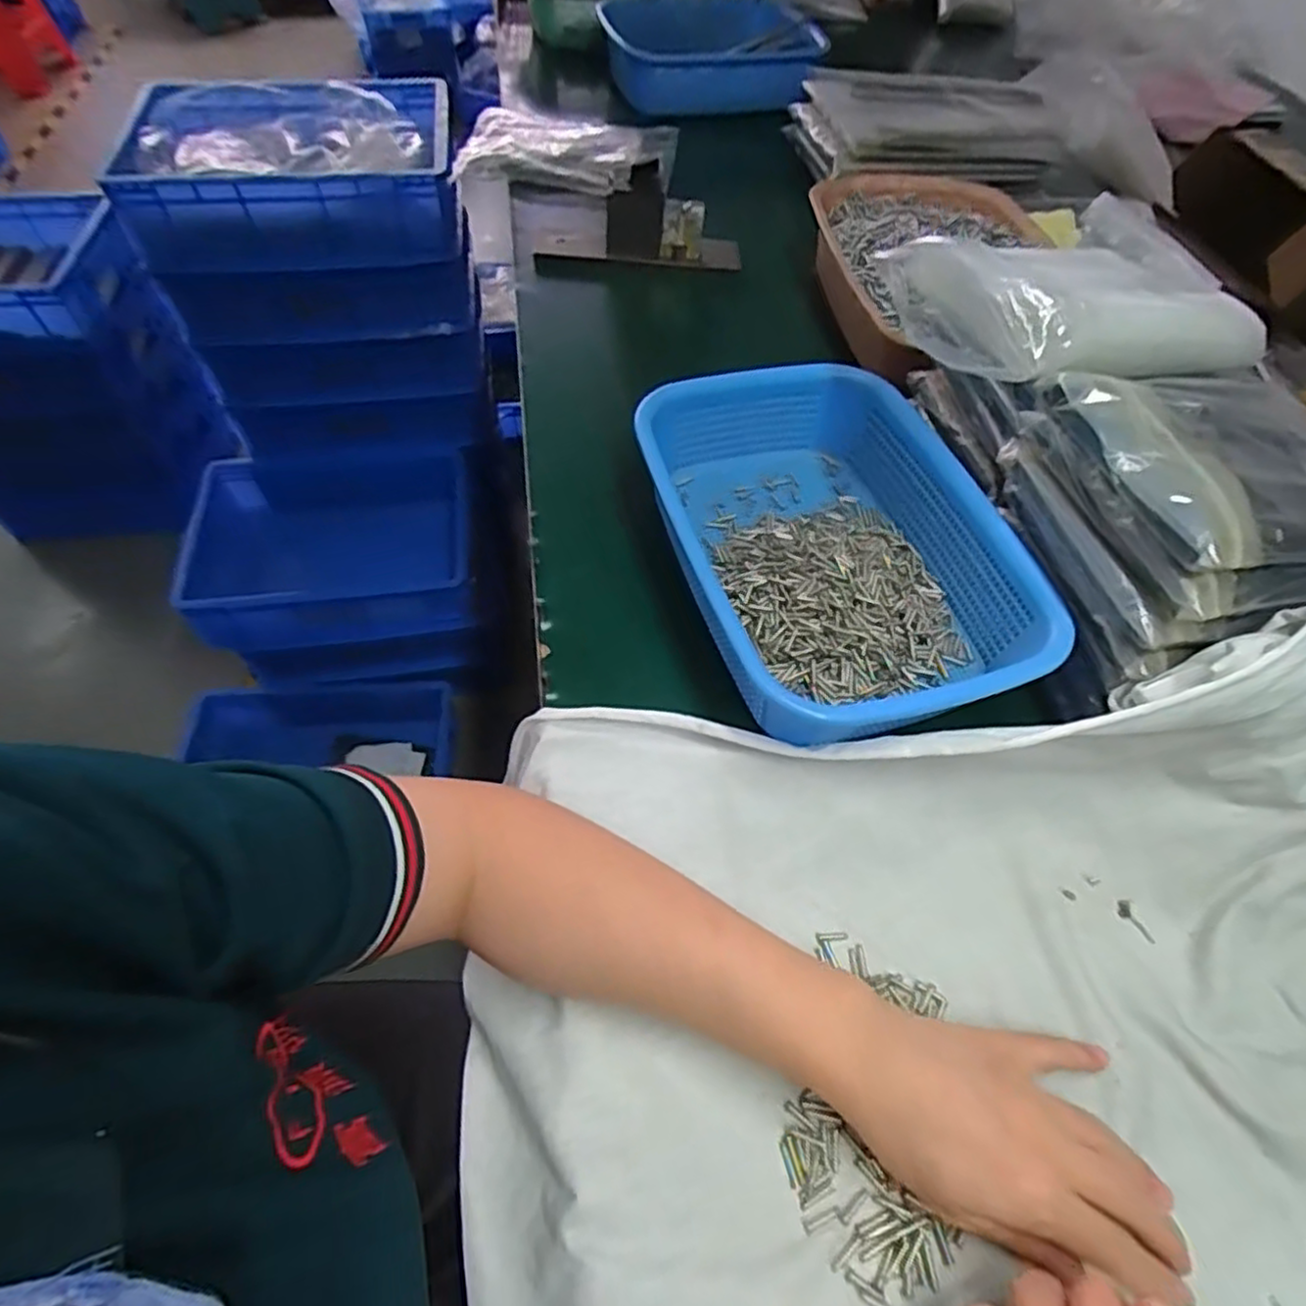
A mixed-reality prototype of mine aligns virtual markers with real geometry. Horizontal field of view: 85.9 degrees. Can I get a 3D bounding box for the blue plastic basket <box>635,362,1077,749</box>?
[{"bbox_3d":[0.116,-0.074,0.472,0.205,0.066,0.282,-11,58,-10],"label":"blue plastic basket"}]

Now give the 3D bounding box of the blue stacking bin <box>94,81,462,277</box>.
[{"bbox_3d":[-0.488,-0.685,0.991,0.416,0.117,0.324,-4,57,-5],"label":"blue stacking bin"}]

